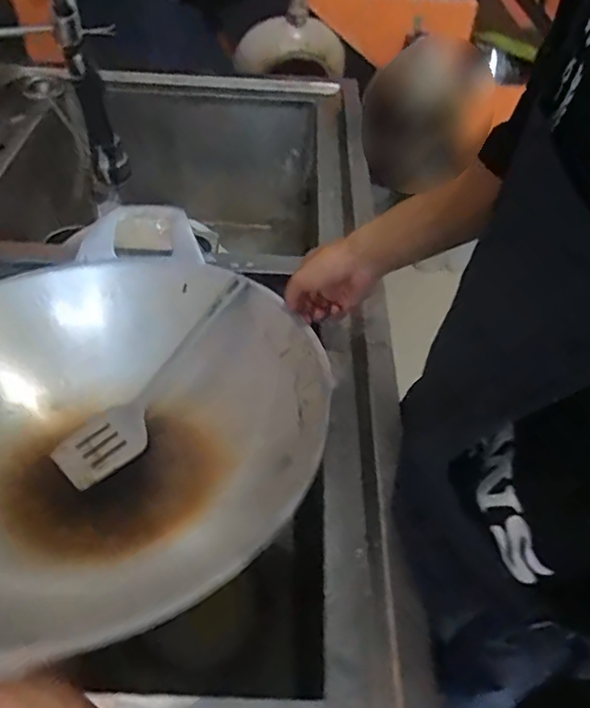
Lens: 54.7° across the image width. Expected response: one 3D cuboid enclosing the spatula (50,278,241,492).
[{"bbox_3d":[-0.168,0.034,0.708,0.072,0.041,0.302,38,84,27],"label":"spatula"}]

